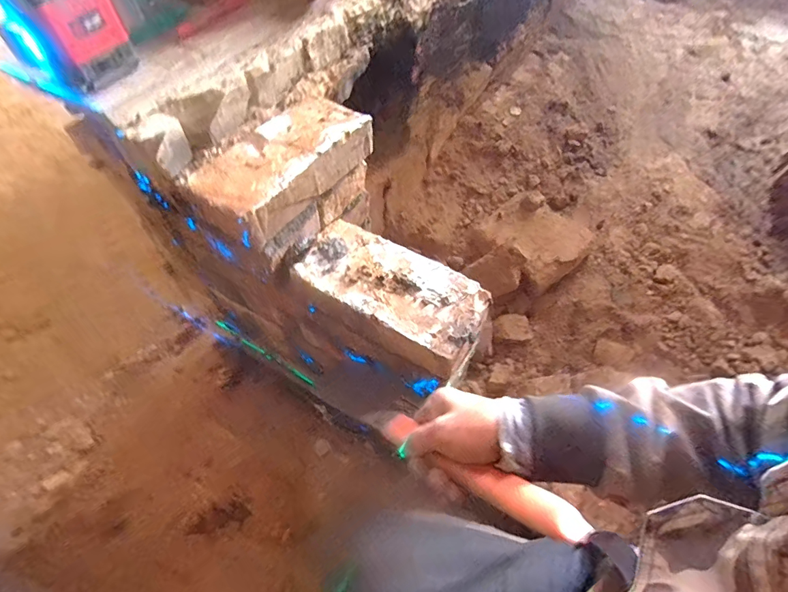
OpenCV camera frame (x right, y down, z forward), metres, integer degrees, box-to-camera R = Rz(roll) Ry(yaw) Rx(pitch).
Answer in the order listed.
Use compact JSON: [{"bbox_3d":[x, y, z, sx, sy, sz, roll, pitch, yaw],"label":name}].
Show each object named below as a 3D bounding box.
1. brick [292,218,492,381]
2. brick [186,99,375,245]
[{"bbox_3d":[-0.005,-0.001,0.500,0.221,0.056,0.113,25,59,16],"label":"brick"},{"bbox_3d":[-0.141,-0.172,0.542,0.113,0.060,0.235,30,60,18],"label":"brick"}]

